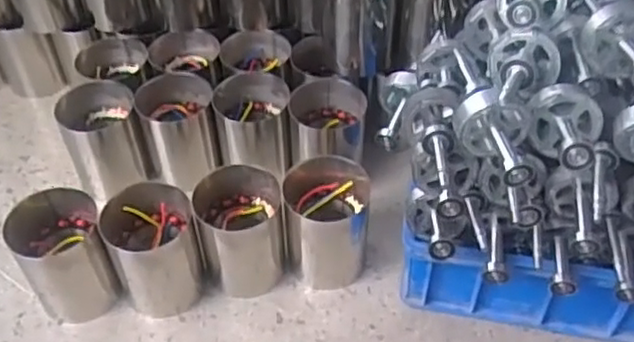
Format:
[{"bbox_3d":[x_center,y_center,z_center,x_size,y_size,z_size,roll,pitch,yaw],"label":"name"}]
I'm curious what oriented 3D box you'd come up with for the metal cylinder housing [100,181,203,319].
[{"bbox_3d":[-0.228,0.112,0.943,0.117,0.150,0.122,-11,48,-9],"label":"metal cylinder housing"}]

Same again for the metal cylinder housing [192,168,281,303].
[{"bbox_3d":[-0.108,0.087,0.964,0.119,0.152,0.126,-1,47,1],"label":"metal cylinder housing"}]

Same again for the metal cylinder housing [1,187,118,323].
[{"bbox_3d":[-0.353,0.119,0.937,0.116,0.146,0.126,-1,47,1],"label":"metal cylinder housing"}]

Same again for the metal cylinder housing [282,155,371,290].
[{"bbox_3d":[0.015,0.074,0.963,0.116,0.170,0.113,0,47,1],"label":"metal cylinder housing"}]

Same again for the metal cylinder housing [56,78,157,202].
[{"bbox_3d":[-0.348,-0.050,1.101,0.120,0.161,0.100,-14,48,-12],"label":"metal cylinder housing"}]

